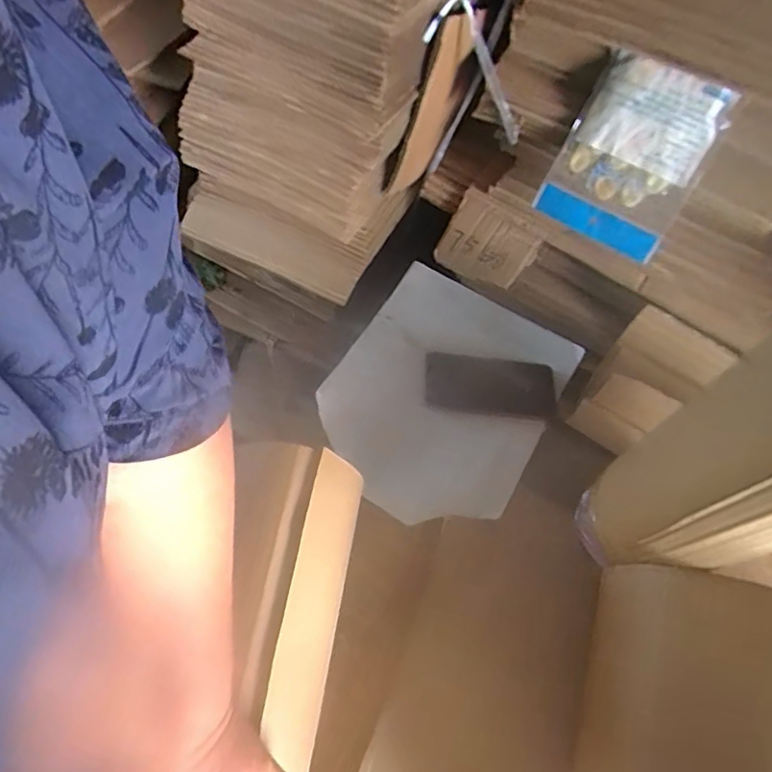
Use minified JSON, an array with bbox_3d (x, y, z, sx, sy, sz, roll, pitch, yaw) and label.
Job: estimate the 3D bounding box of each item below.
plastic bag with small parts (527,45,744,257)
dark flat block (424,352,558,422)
[{"bbox_3d":[0.250,-0.235,0.574,0.136,0.171,0.029,32,44,14],"label":"plastic bag with small parts"},{"bbox_3d":[0.133,0.001,0.705,0.165,0.009,0.080,11,63,3],"label":"dark flat block"}]

